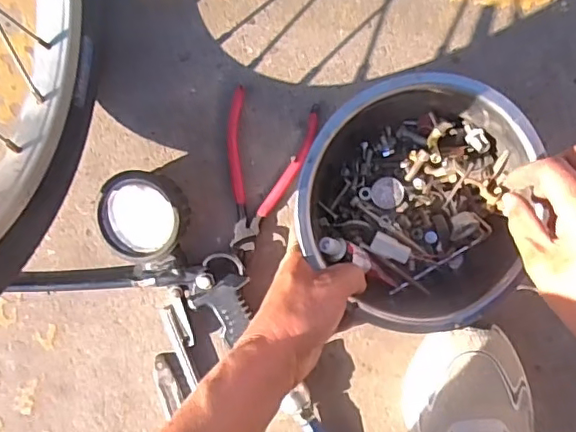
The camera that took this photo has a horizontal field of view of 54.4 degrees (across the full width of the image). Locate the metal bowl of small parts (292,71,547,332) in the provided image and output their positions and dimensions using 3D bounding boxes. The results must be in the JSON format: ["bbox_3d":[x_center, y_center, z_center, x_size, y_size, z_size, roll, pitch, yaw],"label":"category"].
[{"bbox_3d":[0.097,-0.008,0.431,0.171,0.077,0.179,9,94,0],"label":"metal bowl of small parts"}]

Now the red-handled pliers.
[{"bbox_3d":[-0.027,-0.037,0.479,0.074,0.012,0.131,18,94,0],"label":"red-handled pliers"}]

